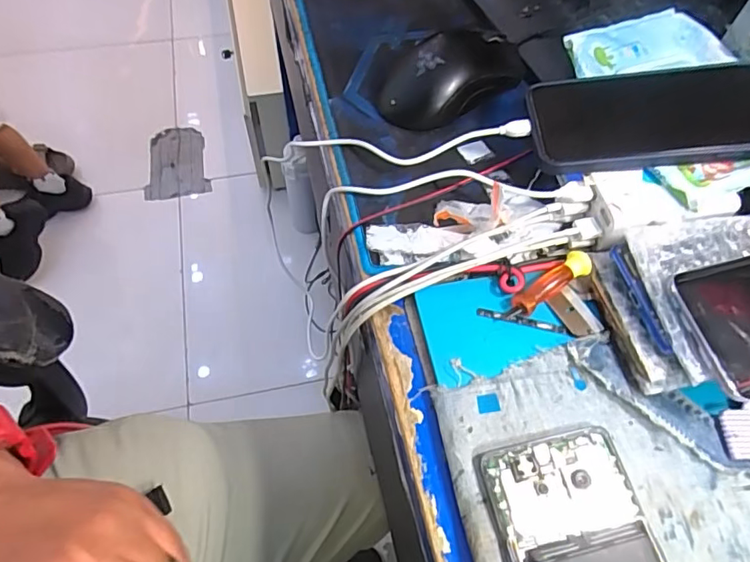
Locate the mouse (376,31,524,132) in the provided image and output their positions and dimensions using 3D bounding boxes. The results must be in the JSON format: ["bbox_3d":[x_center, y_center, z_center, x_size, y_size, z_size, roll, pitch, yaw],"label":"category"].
[{"bbox_3d":[0.059,-0.164,0.418,0.114,0.035,0.063,-26,64,-17],"label":"mouse"}]

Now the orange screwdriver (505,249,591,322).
[{"bbox_3d":[0.106,0.004,0.329,0.062,0.017,0.014,-31,66,-19],"label":"orange screwdriver"}]

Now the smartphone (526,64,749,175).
[{"bbox_3d":[0.185,-0.111,0.353,0.157,0.013,0.081,-4,58,5],"label":"smartphone"}]

